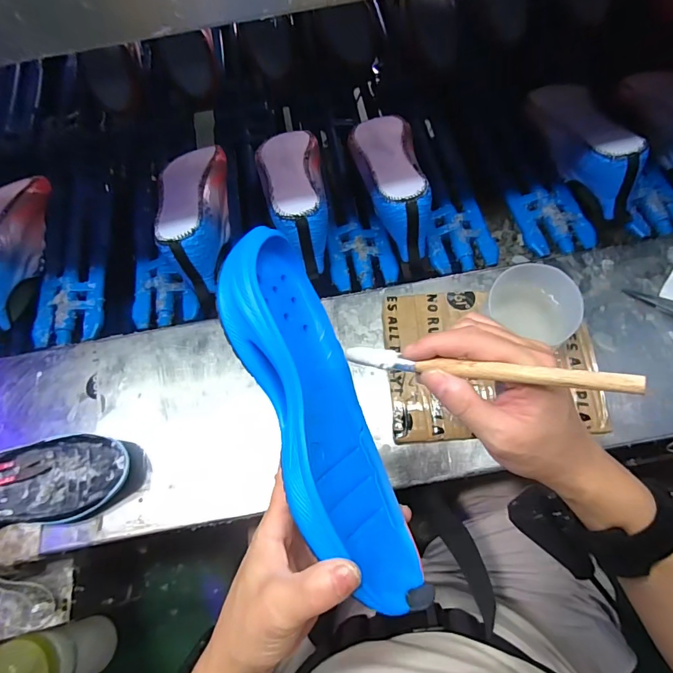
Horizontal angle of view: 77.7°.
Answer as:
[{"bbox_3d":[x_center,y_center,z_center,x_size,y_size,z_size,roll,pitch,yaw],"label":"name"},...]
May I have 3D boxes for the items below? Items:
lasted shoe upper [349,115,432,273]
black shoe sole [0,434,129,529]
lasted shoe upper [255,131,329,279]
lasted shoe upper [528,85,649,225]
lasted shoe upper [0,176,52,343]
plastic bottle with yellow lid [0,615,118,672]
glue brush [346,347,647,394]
[{"bbox_3d":[0.072,-0.218,0.576,0.087,0.102,0.250,-5,68,5],"label":"lasted shoe upper"},{"bbox_3d":[-0.331,0.157,0.434,0.230,0.044,0.091,-14,68,1],"label":"black shoe sole"},{"bbox_3d":[-0.061,-0.201,0.572,0.089,0.093,0.250,-9,68,4],"label":"lasted shoe upper"},{"bbox_3d":[0.342,-0.278,0.589,0.072,0.102,0.254,-10,68,3],"label":"lasted shoe upper"},{"bbox_3d":[-0.466,-0.126,0.575,0.079,0.102,0.249,-3,68,6],"label":"lasted shoe upper"},{"bbox_3d":[-0.320,0.373,0.474,0.071,0.129,0.069,-2,69,6],"label":"plastic bottle with yellow lid"},{"bbox_3d":[0.082,0.019,0.262,0.179,0.007,0.014,4,60,37],"label":"glue brush"}]

